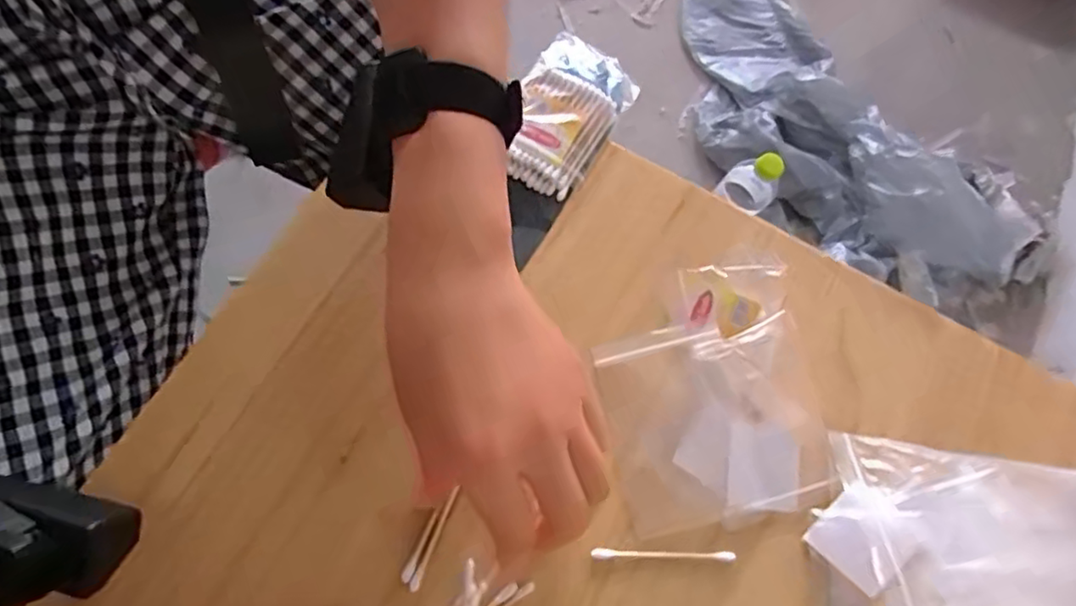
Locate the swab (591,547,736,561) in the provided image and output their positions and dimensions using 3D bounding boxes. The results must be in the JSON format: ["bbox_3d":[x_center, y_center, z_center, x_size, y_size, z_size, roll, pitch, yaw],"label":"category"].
[{"bbox_3d":[0.062,0.123,0.307,0.071,0.004,0.005,3,71,-5],"label":"swab"}]

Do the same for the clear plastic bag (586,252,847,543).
[{"bbox_3d":[0.089,0.045,0.328,0.111,0.017,0.130,-10,72,-9],"label":"clear plastic bag"}]

